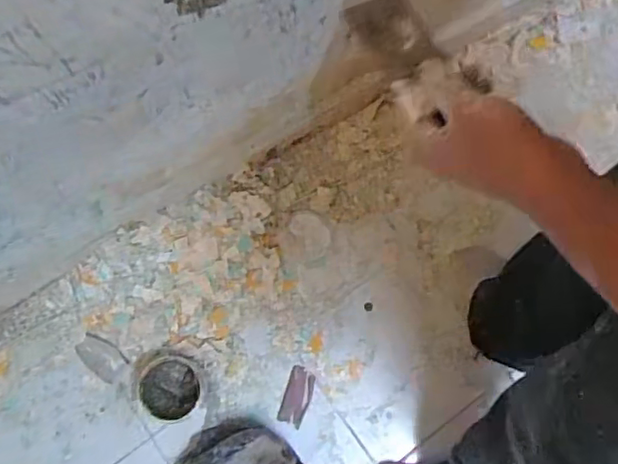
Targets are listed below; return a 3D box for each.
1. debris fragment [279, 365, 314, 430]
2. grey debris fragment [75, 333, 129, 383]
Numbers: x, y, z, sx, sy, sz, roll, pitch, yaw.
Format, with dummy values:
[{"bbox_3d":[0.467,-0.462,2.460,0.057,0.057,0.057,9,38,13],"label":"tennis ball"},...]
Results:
[{"bbox_3d":[-0.021,0.304,1.126,0.048,0.007,0.103,15,76,3],"label":"debris fragment"},{"bbox_3d":[-0.392,0.234,1.138,0.101,0.010,0.061,38,79,8],"label":"grey debris fragment"}]

